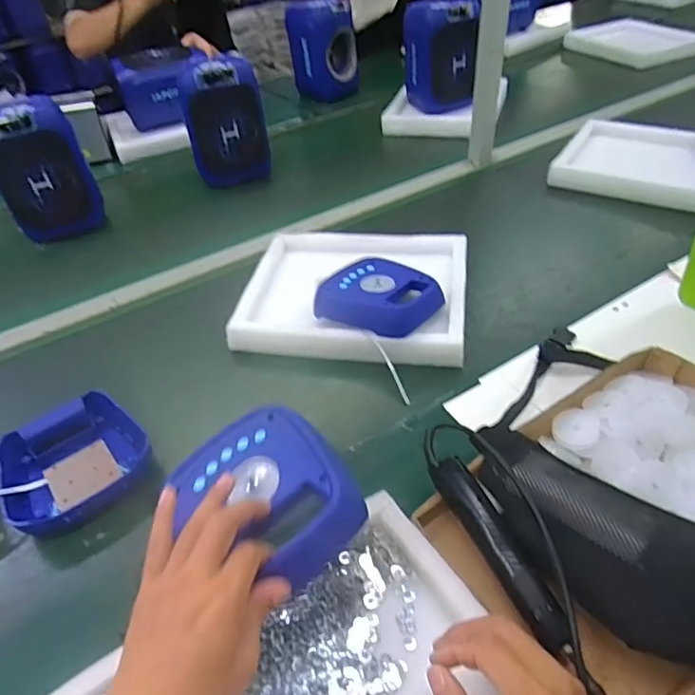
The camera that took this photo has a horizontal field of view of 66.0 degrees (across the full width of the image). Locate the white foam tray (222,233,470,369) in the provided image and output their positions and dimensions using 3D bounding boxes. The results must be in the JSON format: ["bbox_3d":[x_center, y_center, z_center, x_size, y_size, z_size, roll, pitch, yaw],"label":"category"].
[{"bbox_3d":[0.019,-0.091,0.875,0.348,0.049,0.303,5,44,14],"label":"white foam tray"}]

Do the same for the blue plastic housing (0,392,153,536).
[{"bbox_3d":[-0.345,0.145,0.676,0.169,0.048,0.180,-35,49,-27],"label":"blue plastic housing"}]

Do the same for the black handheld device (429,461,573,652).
[{"bbox_3d":[0.148,0.192,0.524,0.033,0.032,0.196,-21,44,-15],"label":"black handheld device"}]

